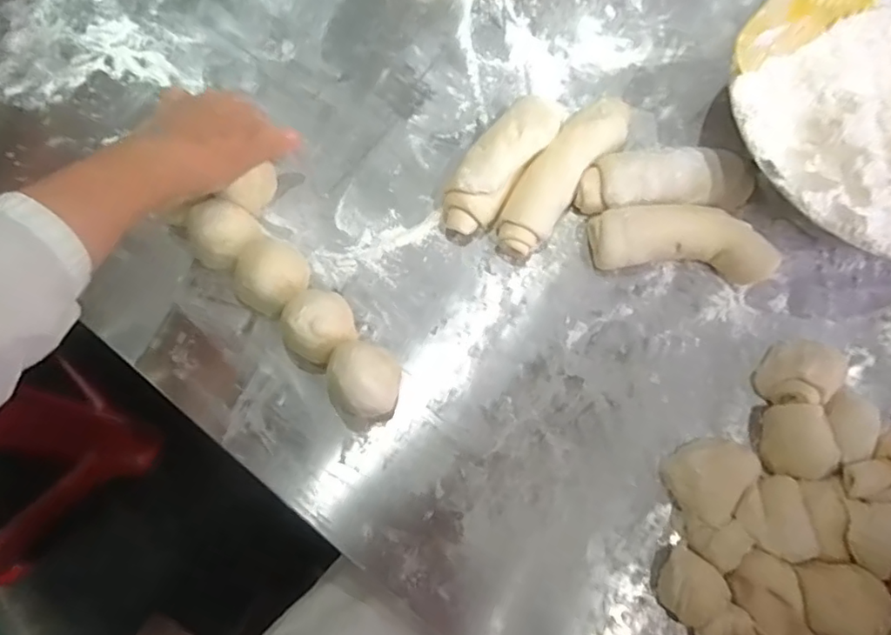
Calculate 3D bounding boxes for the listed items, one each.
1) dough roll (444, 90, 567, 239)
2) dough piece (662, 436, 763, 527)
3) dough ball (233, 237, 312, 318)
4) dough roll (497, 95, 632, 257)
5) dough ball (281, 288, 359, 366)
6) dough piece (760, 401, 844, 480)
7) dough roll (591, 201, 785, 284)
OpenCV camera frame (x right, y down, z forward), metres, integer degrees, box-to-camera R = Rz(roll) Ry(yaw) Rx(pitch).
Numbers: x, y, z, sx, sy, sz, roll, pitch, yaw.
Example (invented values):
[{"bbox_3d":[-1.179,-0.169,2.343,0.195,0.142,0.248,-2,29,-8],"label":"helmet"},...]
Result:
[{"bbox_3d":[0.048,-0.135,0.512,0.049,0.048,0.143,35,73,9],"label":"dough roll"},{"bbox_3d":[0.198,0.121,0.443,0.052,0.023,0.062,39,74,11],"label":"dough piece"},{"bbox_3d":[-0.137,-0.032,0.467,0.058,0.053,0.055,1,71,-2],"label":"dough ball"},{"bbox_3d":[0.104,-0.128,0.519,0.049,0.035,0.175,37,74,10],"label":"dough roll"},{"bbox_3d":[-0.097,0.008,0.453,0.048,0.056,0.051,1,71,-2],"label":"dough ball"},{"bbox_3d":[0.273,0.095,0.451,0.044,0.029,0.055,12,71,2],"label":"dough piece"},{"bbox_3d":[0.202,-0.064,0.499,0.154,0.039,0.051,5,71,0],"label":"dough roll"}]

